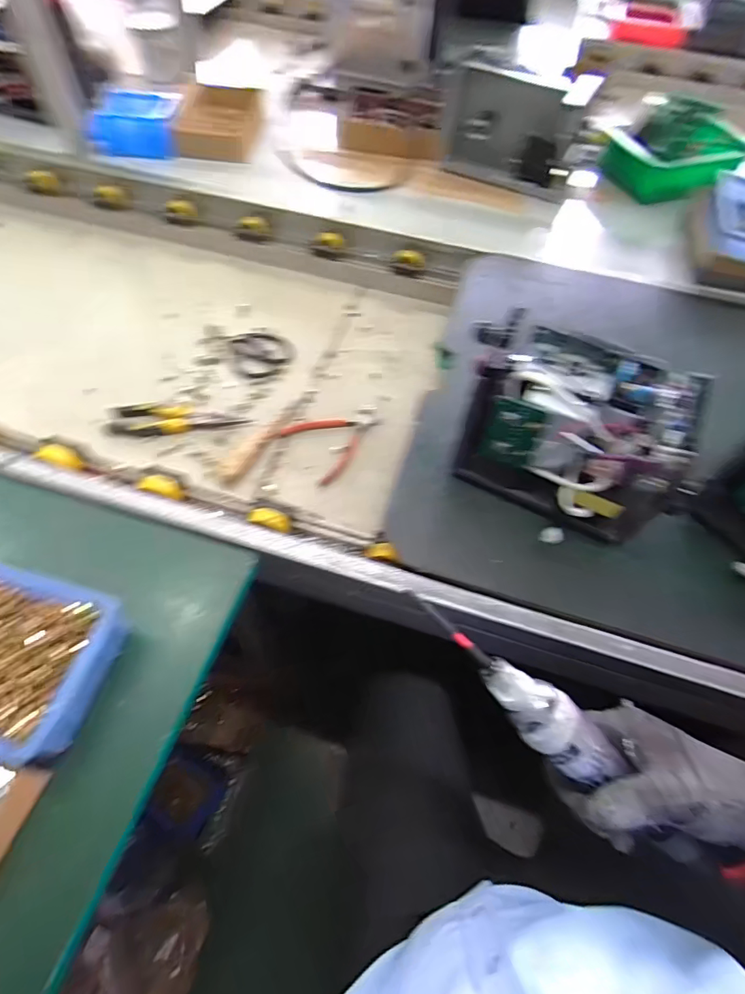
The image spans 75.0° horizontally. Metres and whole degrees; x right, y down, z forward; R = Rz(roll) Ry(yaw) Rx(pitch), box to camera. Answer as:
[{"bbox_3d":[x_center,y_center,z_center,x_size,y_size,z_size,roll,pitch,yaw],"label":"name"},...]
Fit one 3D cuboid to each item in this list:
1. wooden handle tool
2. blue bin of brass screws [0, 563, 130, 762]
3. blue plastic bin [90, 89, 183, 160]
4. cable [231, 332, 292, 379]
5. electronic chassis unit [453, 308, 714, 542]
[{"bbox_3d":[-0.149,-0.097,0.696,0.034,0.020,0.200,28,62,13],"label":"wooden handle tool"},{"bbox_3d":[-0.338,0.135,0.431,0.196,0.047,0.137,14,59,5],"label":"blue bin of brass screws"},{"bbox_3d":[-0.440,-0.695,0.916,0.148,0.089,0.097,1,59,-3],"label":"blue plastic bin"},{"bbox_3d":[-0.179,-0.233,0.783,0.095,0.005,0.100,-17,62,-13],"label":"cable"},{"bbox_3d":[0.204,-0.063,0.512,0.238,0.157,0.135,25,61,11],"label":"electronic chassis unit"}]

